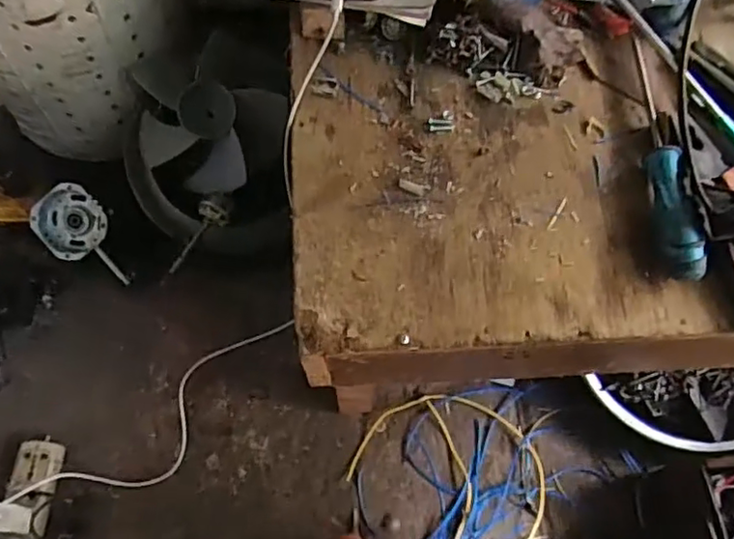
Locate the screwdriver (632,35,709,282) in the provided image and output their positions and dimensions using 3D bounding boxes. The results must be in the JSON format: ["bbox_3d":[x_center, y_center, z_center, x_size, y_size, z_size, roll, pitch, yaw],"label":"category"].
[{"bbox_3d":[0.236,-0.099,0.496,0.030,0.032,0.230,0,66,-1],"label":"screwdriver"}]

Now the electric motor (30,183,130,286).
[{"bbox_3d":[-0.350,-0.038,0.763,0.079,0.036,0.134,-39,99,-2],"label":"electric motor"}]

